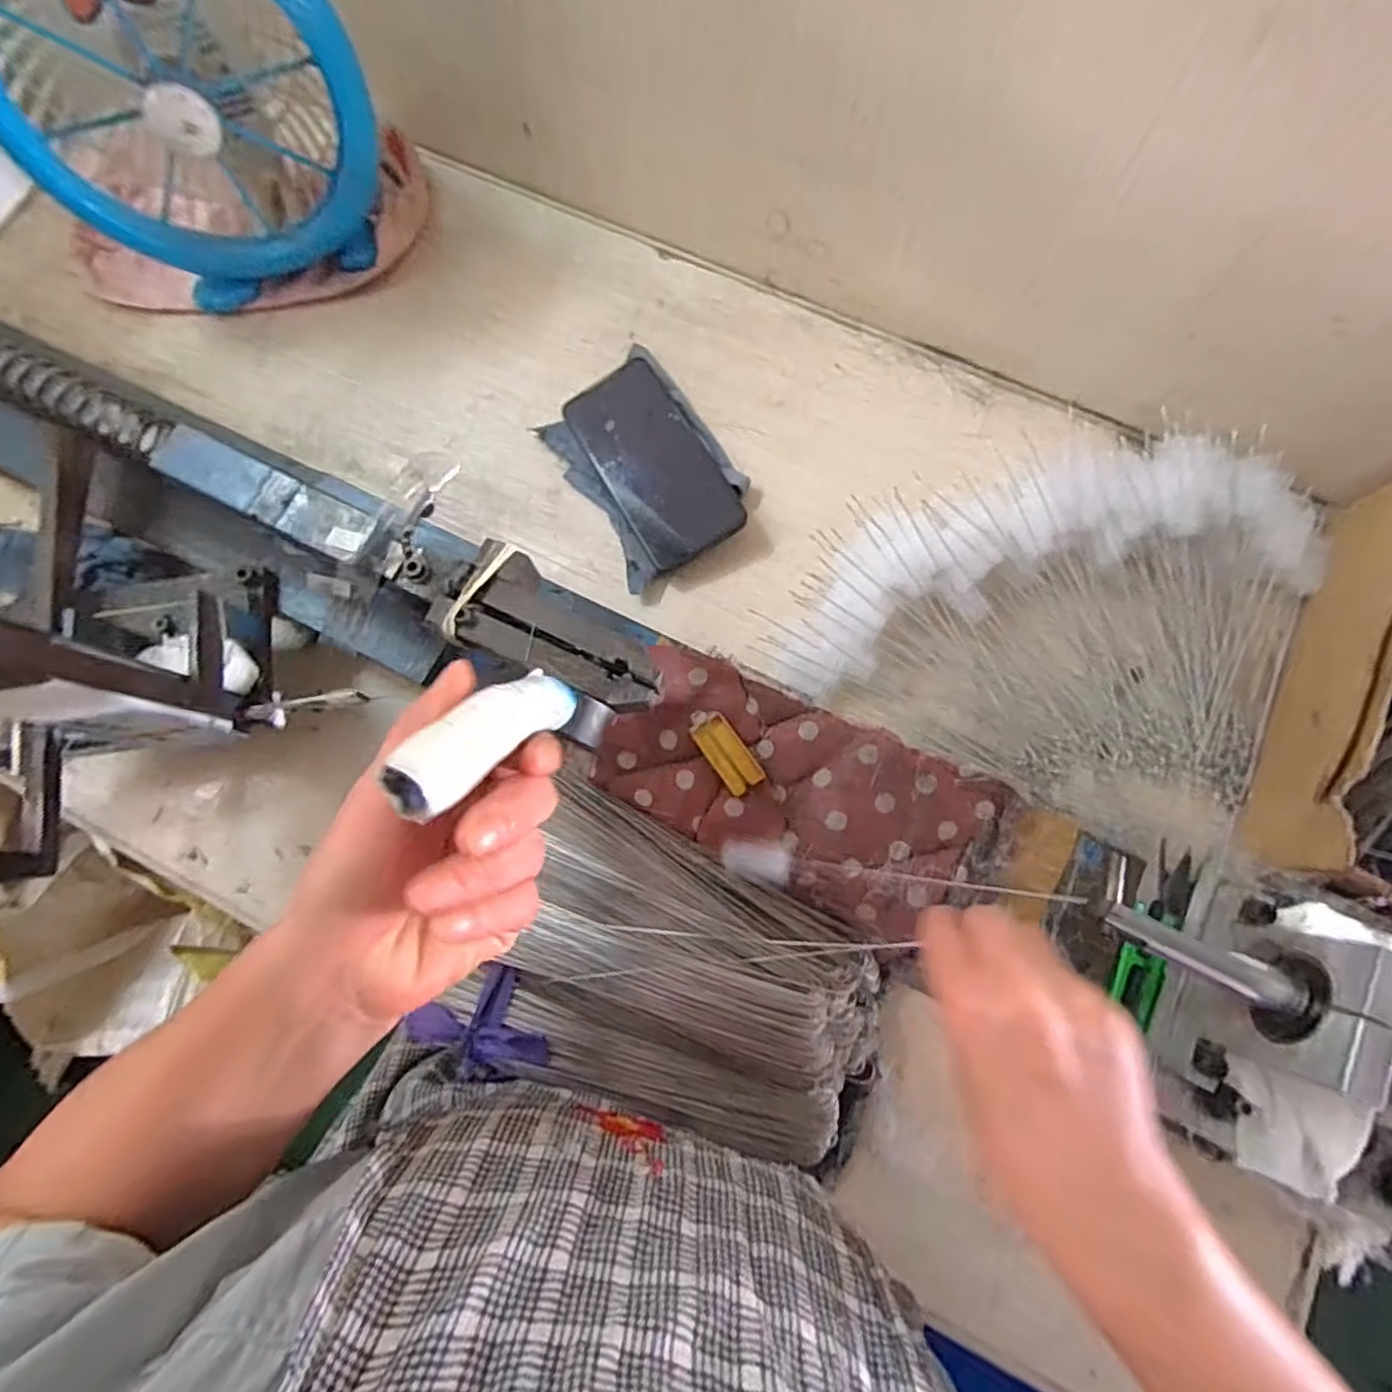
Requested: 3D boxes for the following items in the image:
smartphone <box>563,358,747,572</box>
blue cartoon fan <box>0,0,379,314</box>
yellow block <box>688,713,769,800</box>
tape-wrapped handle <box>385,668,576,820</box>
[{"bbox_3d":[-0.033,-0.176,0.503,0.076,0.009,0.159,-31,80,6],"label":"smartphone"},{"bbox_3d":[-0.346,-0.427,0.421,0.208,0.287,0.145,-23,79,-4],"label":"blue cartoon fan"},{"bbox_3d":[0.017,0.033,0.410,0.023,0.007,0.056,-35,80,-7],"label":"yellow block"},{"bbox_3d":[-0.079,0.014,0.261,0.024,0.099,0.022,9,115,21],"label":"tape-wrapped handle"}]

